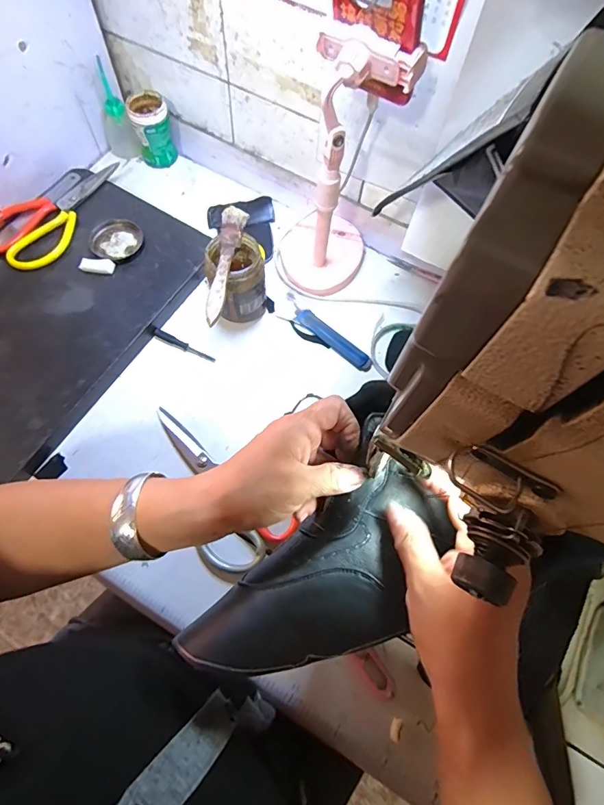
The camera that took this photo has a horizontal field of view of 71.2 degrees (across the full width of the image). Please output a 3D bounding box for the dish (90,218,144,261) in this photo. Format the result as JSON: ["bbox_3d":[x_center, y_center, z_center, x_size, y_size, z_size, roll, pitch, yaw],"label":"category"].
[{"bbox_3d":[-0.245,-0.215,0.556,0.061,0.009,0.063,1,66,-3],"label":"dish"}]

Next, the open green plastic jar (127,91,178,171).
[{"bbox_3d":[-0.219,-0.399,0.620,0.057,0.079,0.055,-16,68,-10],"label":"open green plastic jar"}]

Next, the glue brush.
[{"bbox_3d":[-0.084,-0.150,0.450,0.025,0.011,0.145,9,66,1],"label":"glue brush"}]

